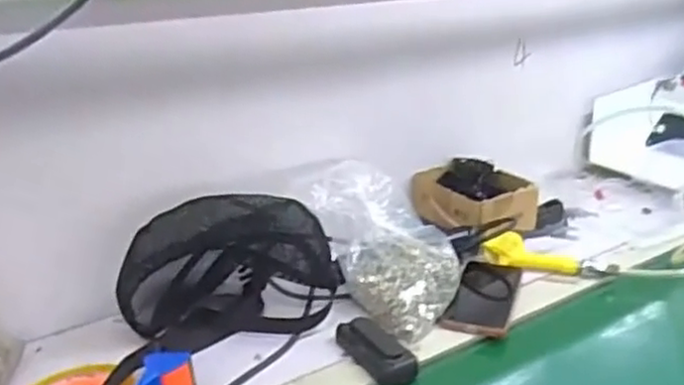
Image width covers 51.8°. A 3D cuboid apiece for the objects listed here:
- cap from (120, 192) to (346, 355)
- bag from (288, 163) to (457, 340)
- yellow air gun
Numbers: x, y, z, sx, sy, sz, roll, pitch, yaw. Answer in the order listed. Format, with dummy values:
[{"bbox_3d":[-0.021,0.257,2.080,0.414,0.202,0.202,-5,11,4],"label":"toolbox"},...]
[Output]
[{"bbox_3d":[-0.139,0.079,0.859,0.247,0.165,0.132,-5,10,-14],"label":"cap"},{"bbox_3d":[0.054,0.062,0.878,0.180,0.144,0.159,15,26,32],"label":"bag"},{"bbox_3d":[0.282,0.084,0.960,0.174,0.045,0.034,7,22,14],"label":"yellow air gun"}]

